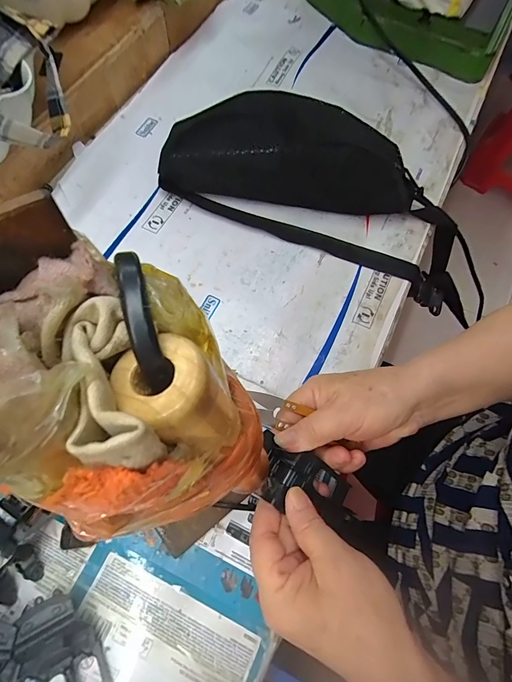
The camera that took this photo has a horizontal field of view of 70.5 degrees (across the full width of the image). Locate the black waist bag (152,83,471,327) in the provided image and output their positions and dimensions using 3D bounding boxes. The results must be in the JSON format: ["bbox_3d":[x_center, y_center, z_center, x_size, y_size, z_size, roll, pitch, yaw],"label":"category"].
[{"bbox_3d":[0.112,-0.156,0.445,0.412,0.228,0.170,21,69,8],"label":"black waist bag"}]

